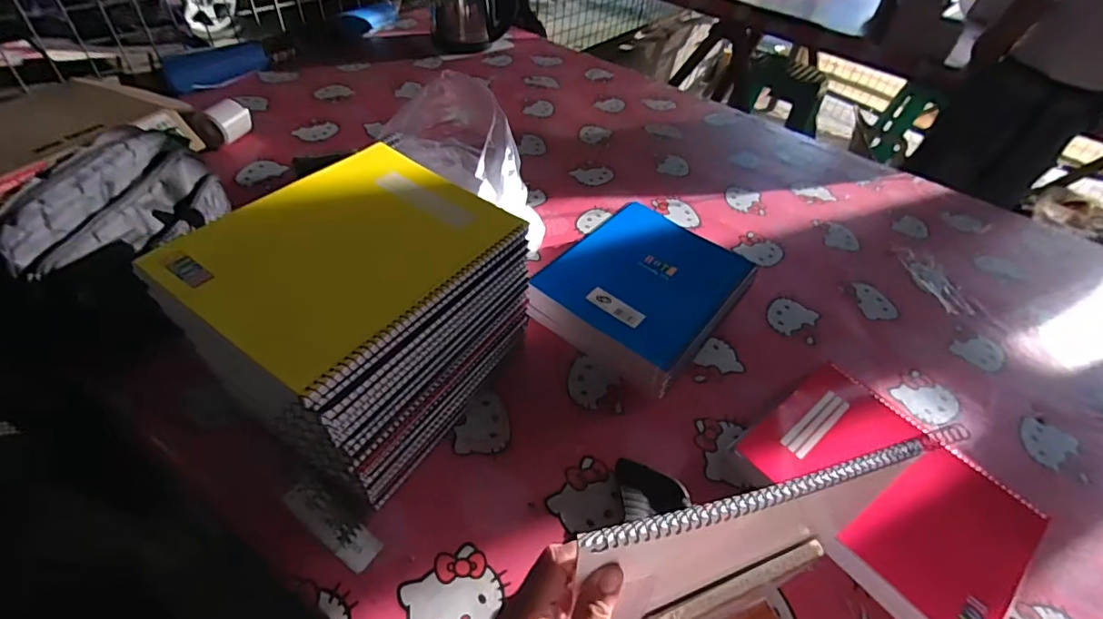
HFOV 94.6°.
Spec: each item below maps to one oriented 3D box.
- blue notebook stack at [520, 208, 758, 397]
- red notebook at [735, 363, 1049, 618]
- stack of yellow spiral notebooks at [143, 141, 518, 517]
[{"bbox_3d":[0.123,-0.025,0.677,0.207,0.071,0.241,33,50,22],"label":"blue notebook stack"},{"bbox_3d":[0.346,0.185,0.530,0.207,0.042,0.253,-26,55,-29],"label":"red notebook"},{"bbox_3d":[-0.170,0.000,0.491,0.190,0.194,0.252,28,49,18],"label":"stack of yellow spiral notebooks"}]

